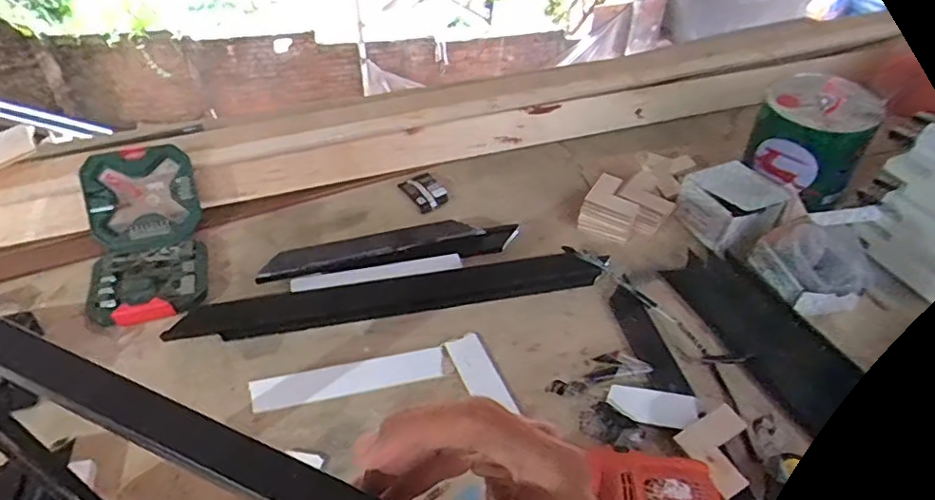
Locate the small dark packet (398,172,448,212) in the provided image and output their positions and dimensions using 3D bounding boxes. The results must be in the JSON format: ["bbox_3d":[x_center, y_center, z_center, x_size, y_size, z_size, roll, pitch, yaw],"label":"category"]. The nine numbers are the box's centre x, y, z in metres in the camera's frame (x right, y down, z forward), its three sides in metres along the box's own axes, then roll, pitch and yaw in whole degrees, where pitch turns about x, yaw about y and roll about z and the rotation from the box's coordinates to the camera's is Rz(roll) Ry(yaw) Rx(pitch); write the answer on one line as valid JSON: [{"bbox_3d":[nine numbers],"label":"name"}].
[{"bbox_3d":[-0.082,-0.113,1.134,0.073,0.012,0.087,-25,51,-25],"label":"small dark packet"}]

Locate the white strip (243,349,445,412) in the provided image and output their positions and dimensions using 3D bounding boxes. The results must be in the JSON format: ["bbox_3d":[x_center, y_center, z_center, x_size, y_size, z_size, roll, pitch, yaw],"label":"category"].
[{"bbox_3d":[-0.167,0.181,0.834,0.266,0.010,0.051,-9,58,-11],"label":"white strip"}]

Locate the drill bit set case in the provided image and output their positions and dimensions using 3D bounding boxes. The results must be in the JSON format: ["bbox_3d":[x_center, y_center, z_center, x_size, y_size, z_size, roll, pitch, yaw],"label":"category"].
[{"bbox_3d":[-0.532,-0.041,0.949,0.178,0.132,0.312,-14,47,-16],"label":"drill bit set case"}]

